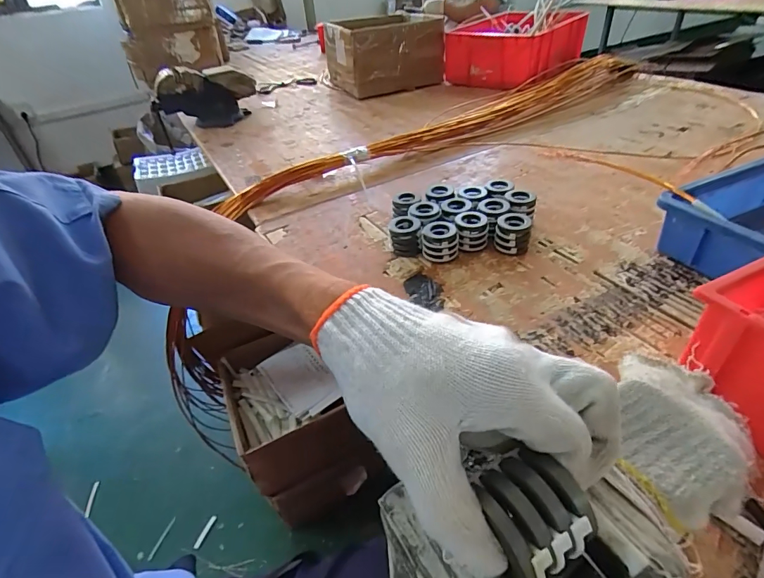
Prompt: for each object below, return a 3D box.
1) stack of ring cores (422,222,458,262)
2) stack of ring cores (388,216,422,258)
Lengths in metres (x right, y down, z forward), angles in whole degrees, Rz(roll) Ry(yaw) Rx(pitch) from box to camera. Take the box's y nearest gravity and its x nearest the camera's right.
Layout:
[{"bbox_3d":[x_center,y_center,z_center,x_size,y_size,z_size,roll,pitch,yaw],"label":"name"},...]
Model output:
[{"bbox_3d":[0.082,-0.066,0.587,0.047,0.041,0.047,-1,38,7],"label":"stack of ring cores"},{"bbox_3d":[0.034,-0.076,0.602,0.045,0.043,0.046,-2,38,5],"label":"stack of ring cores"}]

